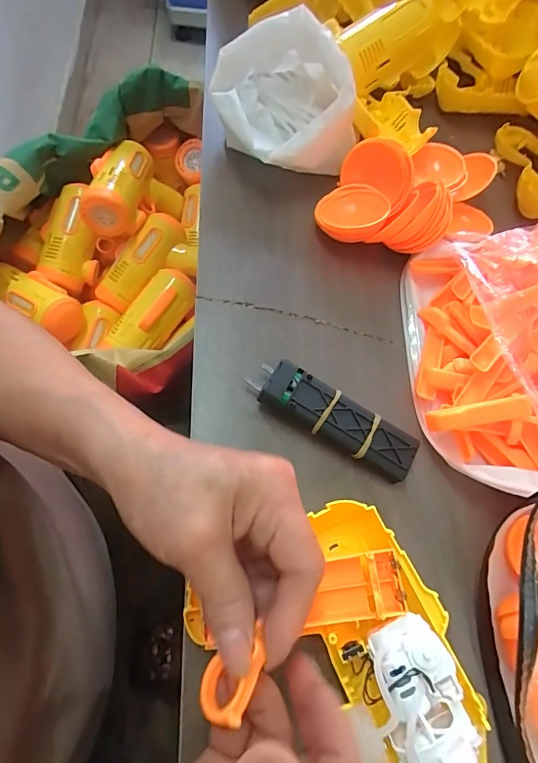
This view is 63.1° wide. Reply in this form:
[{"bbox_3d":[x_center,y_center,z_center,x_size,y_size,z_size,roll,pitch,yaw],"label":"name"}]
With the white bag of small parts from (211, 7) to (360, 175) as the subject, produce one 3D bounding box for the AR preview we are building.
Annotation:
[{"bbox_3d":[0.009,-0.238,0.373,0.110,0.075,0.120,-12,69,-12],"label":"white bag of small parts"}]

